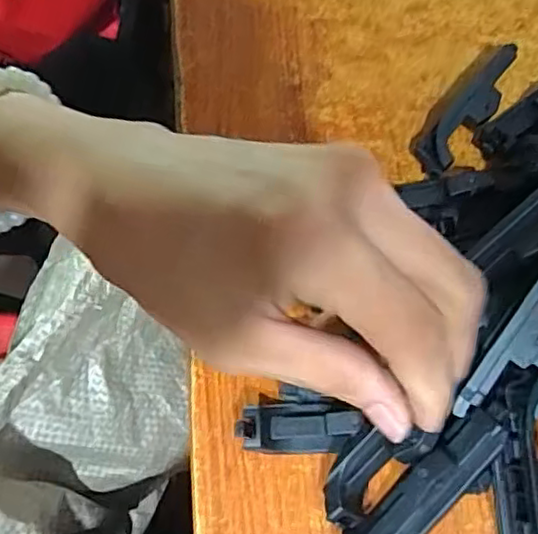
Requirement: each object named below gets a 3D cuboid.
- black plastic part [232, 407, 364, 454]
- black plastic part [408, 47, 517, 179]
[{"bbox_3d":[0.010,0.060,0.237,0.047,0.016,0.017,1,69,-2],"label":"black plastic part"},{"bbox_3d":[0.089,-0.072,0.293,0.023,0.012,0.074,39,72,12],"label":"black plastic part"}]

